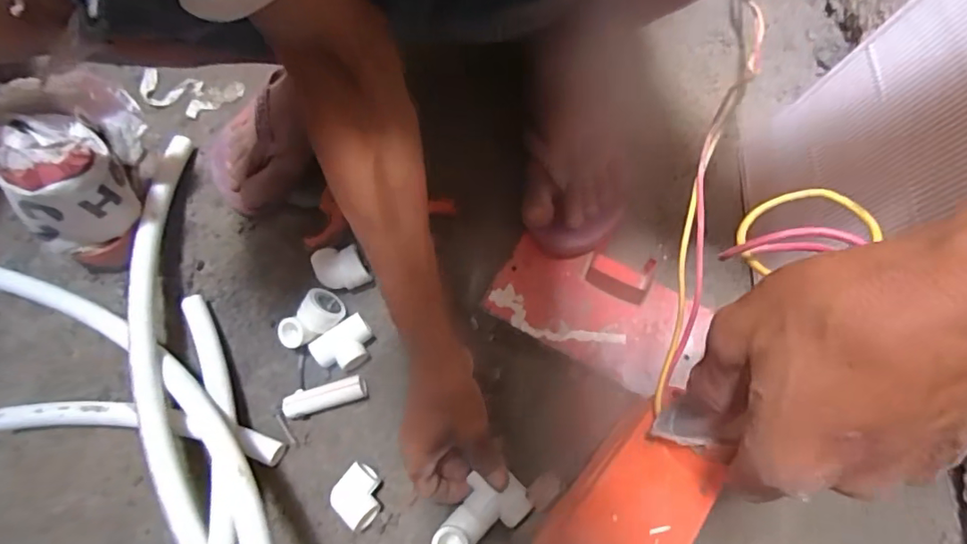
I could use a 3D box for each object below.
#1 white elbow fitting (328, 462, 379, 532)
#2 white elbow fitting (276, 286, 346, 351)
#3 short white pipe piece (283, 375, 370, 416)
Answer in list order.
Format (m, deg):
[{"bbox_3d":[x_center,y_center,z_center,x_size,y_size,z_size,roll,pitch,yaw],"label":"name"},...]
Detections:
[{"bbox_3d":[-0.104,0.188,0.448,0.042,0.025,0.040,39,77,14],"label":"white elbow fitting"},{"bbox_3d":[-0.158,0.047,0.498,0.063,0.036,0.034,-40,75,-10],"label":"white elbow fitting"},{"bbox_3d":[-0.142,0.111,0.477,0.073,0.017,0.021,-16,72,-3],"label":"short white pipe piece"}]

